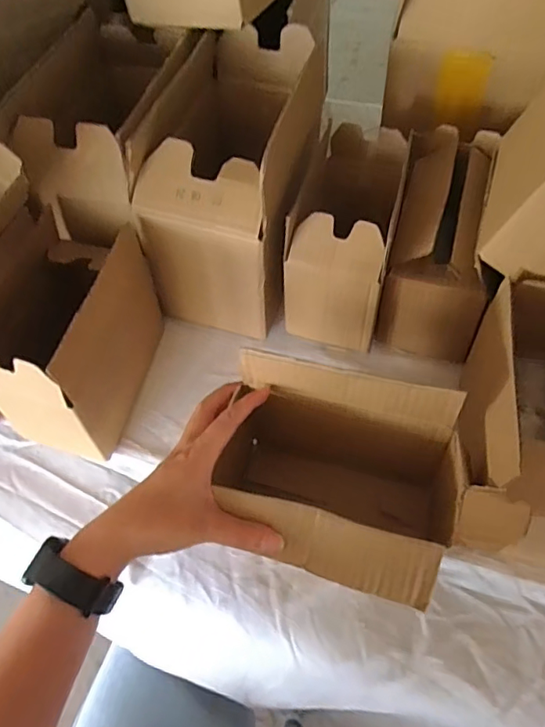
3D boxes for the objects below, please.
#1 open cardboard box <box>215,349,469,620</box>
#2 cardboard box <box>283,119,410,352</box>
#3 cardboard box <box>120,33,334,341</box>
[{"bbox_3d":[0.041,0.098,0.423,0.192,0.170,0.143,16,59,12],"label":"open cardboard box"},{"bbox_3d":[0.081,-0.137,0.557,0.097,0.131,0.188,14,59,11],"label":"cardboard box"},{"bbox_3d":[-0.041,-0.201,0.565,0.145,0.206,0.256,8,58,7],"label":"cardboard box"}]

